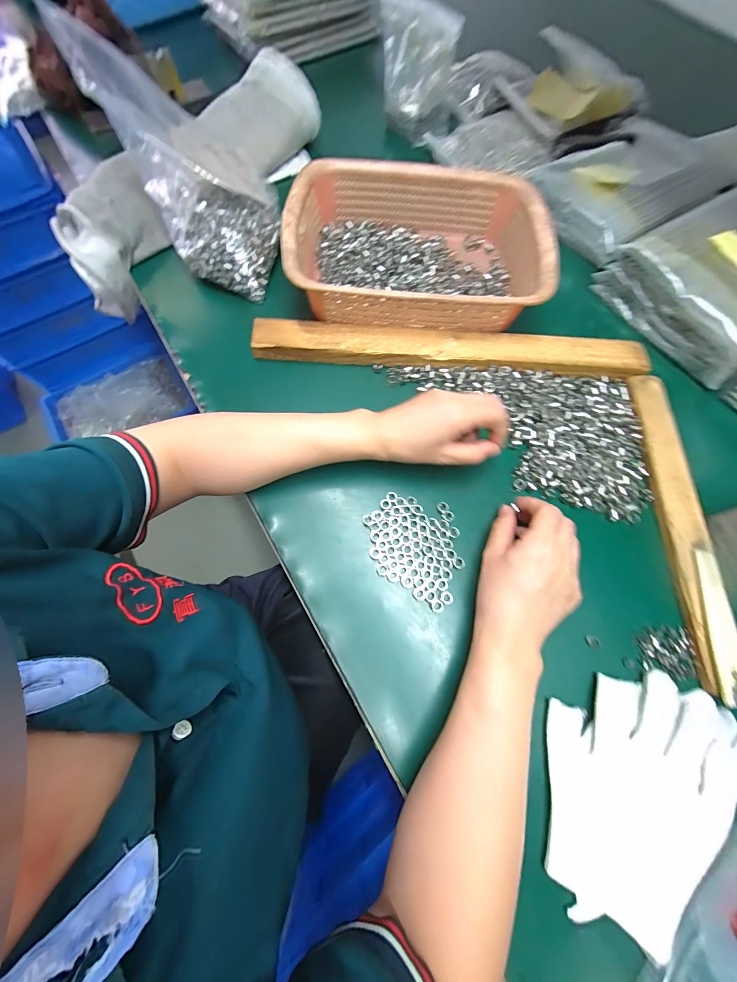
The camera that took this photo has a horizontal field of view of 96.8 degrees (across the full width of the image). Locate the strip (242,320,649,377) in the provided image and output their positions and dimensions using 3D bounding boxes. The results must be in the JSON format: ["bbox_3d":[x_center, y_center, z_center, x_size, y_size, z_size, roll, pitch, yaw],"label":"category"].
[{"bbox_3d":[0.093,-0.171,0.386,0.452,0.026,0.043,3,72,2],"label":"strip"}]

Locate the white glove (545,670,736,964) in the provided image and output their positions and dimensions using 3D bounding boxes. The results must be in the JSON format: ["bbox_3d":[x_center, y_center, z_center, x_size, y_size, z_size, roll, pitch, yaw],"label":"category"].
[{"bbox_3d":[0.204,0.221,0.251,0.181,0.017,0.122,-43,76,-12],"label":"white glove"}]

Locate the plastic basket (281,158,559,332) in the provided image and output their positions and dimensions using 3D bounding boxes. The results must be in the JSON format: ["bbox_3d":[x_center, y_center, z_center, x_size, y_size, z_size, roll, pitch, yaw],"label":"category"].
[{"bbox_3d":[0.058,-0.295,0.391,0.287,0.070,0.204,1,72,1],"label":"plastic basket"}]

